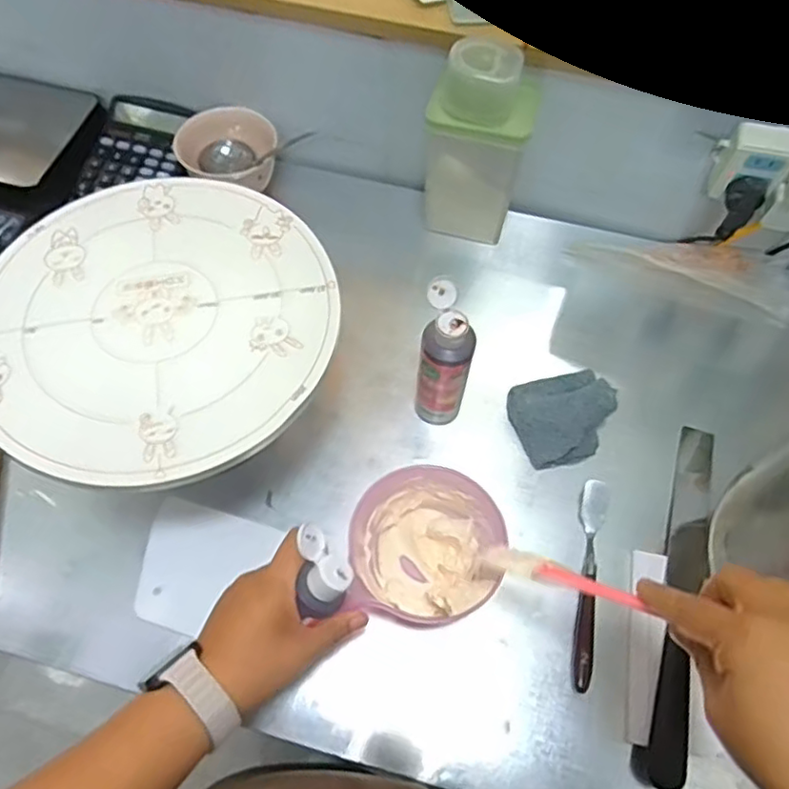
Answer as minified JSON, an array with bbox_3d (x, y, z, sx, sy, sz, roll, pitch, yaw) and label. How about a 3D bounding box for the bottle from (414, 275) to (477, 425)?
[{"bbox_3d":[0.046,-0.031,0.572,0.047,0.152,0.059,7,62,2],"label":"bottle"}]

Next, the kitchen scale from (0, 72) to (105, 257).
[{"bbox_3d":[-0.460,-0.275,0.740,0.185,0.048,0.239,16,63,7],"label":"kitchen scale"}]

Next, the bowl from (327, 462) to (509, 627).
[{"bbox_3d":[0.025,0.130,0.530,0.118,0.071,0.119,0,62,-1],"label":"bowl"}]

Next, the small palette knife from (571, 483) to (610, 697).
[{"bbox_3d":[0.169,0.159,0.550,0.023,0.012,0.179,12,62,5],"label":"small palette knife"}]

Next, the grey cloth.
[{"bbox_3d":[0.166,0.020,0.617,0.097,0.026,0.087,-11,63,-7],"label":"grey cloth"}]

